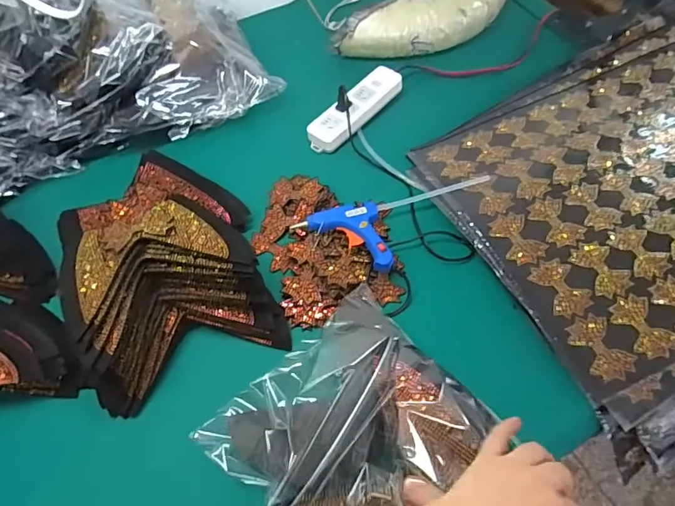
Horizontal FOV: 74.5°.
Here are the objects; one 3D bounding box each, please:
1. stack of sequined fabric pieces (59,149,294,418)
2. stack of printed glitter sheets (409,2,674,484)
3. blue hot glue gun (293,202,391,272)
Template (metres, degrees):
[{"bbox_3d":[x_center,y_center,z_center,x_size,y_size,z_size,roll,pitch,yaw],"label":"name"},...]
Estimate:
[{"bbox_3d":[-0.222,0.011,0.575,0.230,0.101,0.308,-19,62,-10],"label":"stack of sequined fabric pieces"},{"bbox_3d":[0.487,-0.106,0.650,0.642,0.036,0.544,-26,61,-12],"label":"stack of printed glitter sheets"},{"bbox_3d":[0.024,-0.038,0.623,0.144,0.025,0.082,29,64,16],"label":"blue hot glue gun"}]

